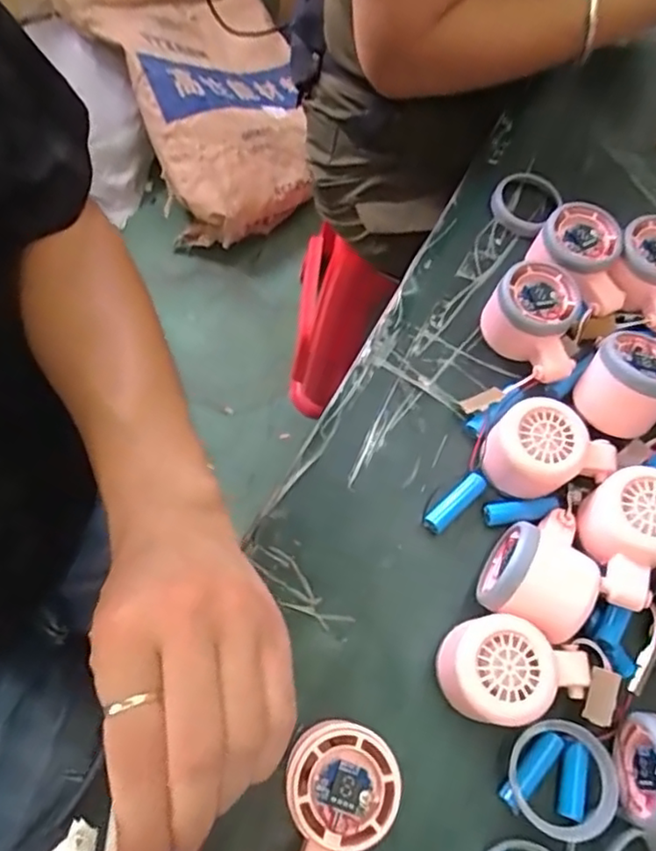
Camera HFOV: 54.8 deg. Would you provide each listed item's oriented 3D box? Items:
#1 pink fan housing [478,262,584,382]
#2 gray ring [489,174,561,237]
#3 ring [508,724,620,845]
[{"bbox_3d":[0.156,-0.075,0.460,0.057,0.052,0.074,-36,75,-18],"label":"pink fan housing"},{"bbox_3d":[0.166,-0.190,0.537,0.051,0.011,0.059,34,69,9],"label":"gray ring"},{"bbox_3d":[0.133,0.200,0.359,0.057,0.011,0.059,-8,57,13],"label":"ring"}]

